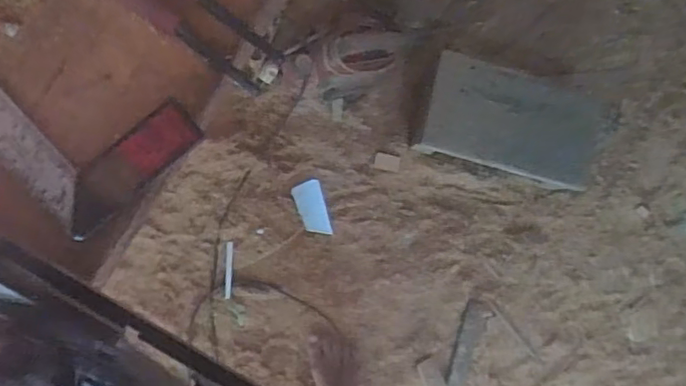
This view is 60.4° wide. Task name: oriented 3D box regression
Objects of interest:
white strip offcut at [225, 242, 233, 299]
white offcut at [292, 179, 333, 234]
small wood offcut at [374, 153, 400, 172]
[{"bbox_3d":[-0.225,0.153,1.165,0.012,0.004,0.110,2,88,-7],"label":"white strip offcut"},{"bbox_3d":[-0.061,0.033,1.198,0.055,0.005,0.112,-19,90,-8],"label":"white offcut"},{"bbox_3d":[0.091,-0.062,1.215,0.051,0.006,0.035,8,84,9],"label":"small wood offcut"}]

